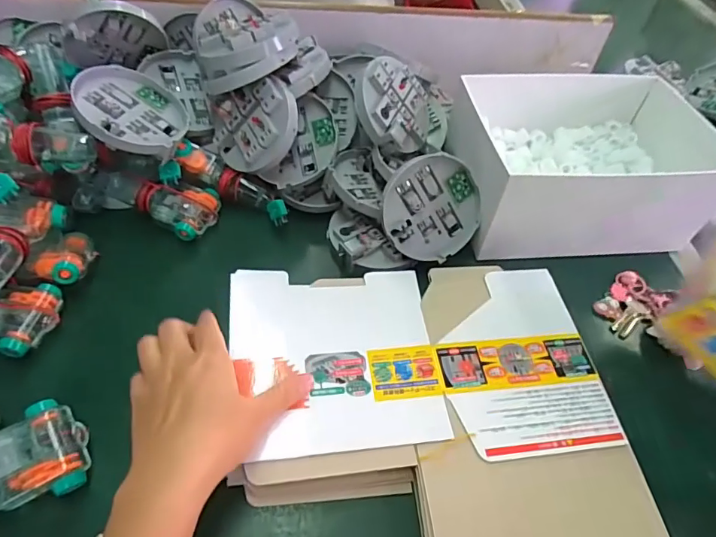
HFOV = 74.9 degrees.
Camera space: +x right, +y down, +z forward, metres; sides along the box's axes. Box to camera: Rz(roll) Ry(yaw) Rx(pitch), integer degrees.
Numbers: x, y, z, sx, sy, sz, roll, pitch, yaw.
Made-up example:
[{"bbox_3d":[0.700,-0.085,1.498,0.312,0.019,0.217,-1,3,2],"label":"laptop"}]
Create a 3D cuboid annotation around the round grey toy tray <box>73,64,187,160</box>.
[{"bbox_3d":[-0.229,-0.158,0.473,0.103,0.019,0.103,20,46,-30],"label":"round grey toy tray"}]

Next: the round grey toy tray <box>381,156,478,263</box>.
[{"bbox_3d":[0.073,-0.061,0.474,0.105,0.102,0.013,2,14,-19],"label":"round grey toy tray"}]

